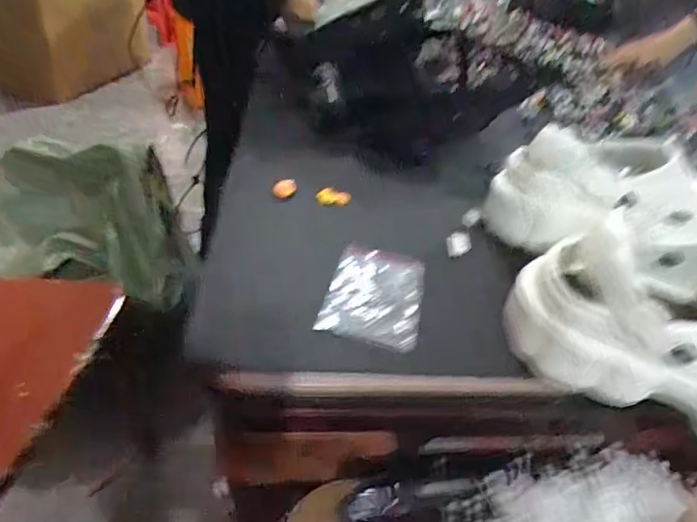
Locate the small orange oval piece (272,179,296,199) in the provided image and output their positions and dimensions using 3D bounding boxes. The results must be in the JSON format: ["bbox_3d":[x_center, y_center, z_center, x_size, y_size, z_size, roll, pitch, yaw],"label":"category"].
[{"bbox_3d":[-0.069,-0.079,0.552,0.022,0.017,0.019,-10,40,-22],"label":"small orange oval piece"}]

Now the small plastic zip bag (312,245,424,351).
[{"bbox_3d":[0.023,0.026,0.431,0.077,0.013,0.106,12,37,6],"label":"small plastic zip bag"}]

